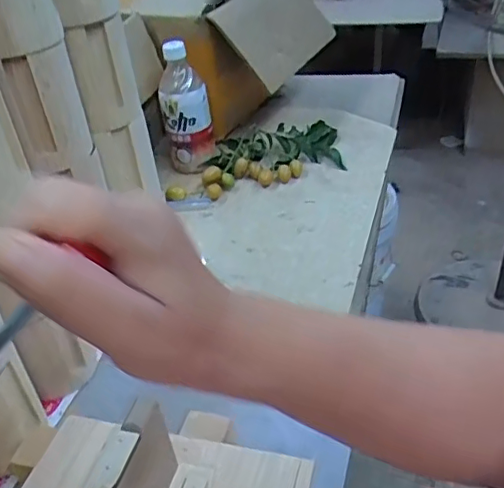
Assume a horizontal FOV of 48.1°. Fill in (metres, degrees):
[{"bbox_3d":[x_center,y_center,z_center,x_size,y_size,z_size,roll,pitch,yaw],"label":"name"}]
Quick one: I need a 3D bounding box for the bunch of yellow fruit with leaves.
[{"bbox_3d":[0.010,-0.124,0.821,0.284,0.036,0.109,-16,36,-13],"label":"bunch of yellow fruit with leaves"}]

